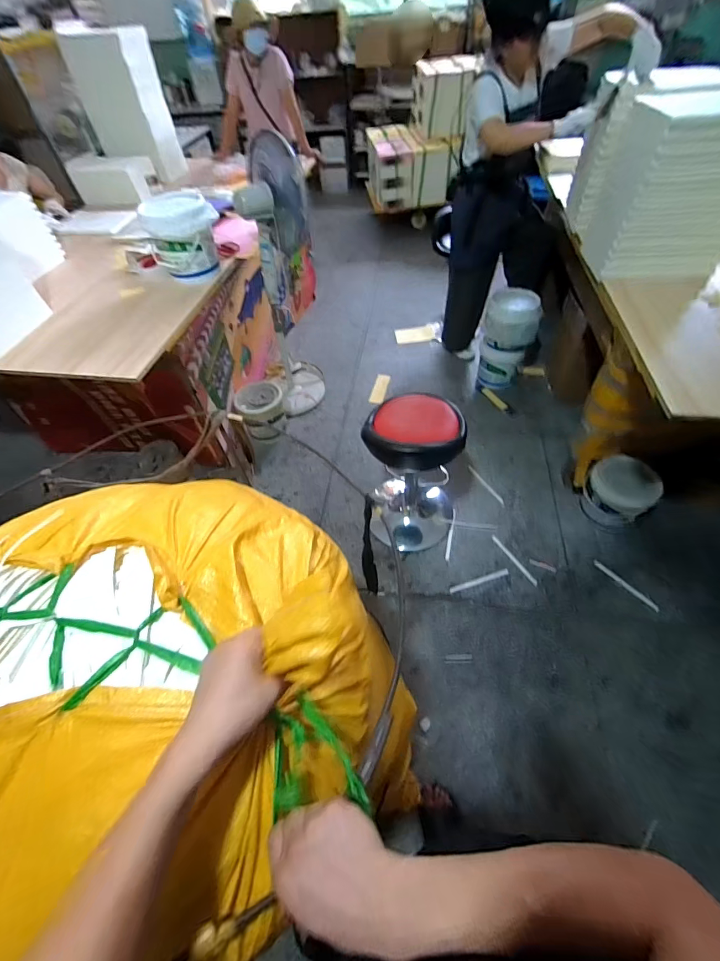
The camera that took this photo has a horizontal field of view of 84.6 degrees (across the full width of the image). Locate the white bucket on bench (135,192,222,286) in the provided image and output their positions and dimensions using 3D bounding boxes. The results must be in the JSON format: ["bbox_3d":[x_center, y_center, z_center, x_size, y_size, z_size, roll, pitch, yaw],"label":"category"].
[{"bbox_3d":[-0.703,-0.960,1.575,0.215,0.238,0.236,-2,52,3],"label":"white bucket on bench"}]

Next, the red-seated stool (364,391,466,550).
[{"bbox_3d":[0.209,-0.030,1.675,0.379,0.644,0.413,-2,52,3],"label":"red-seated stool"}]

